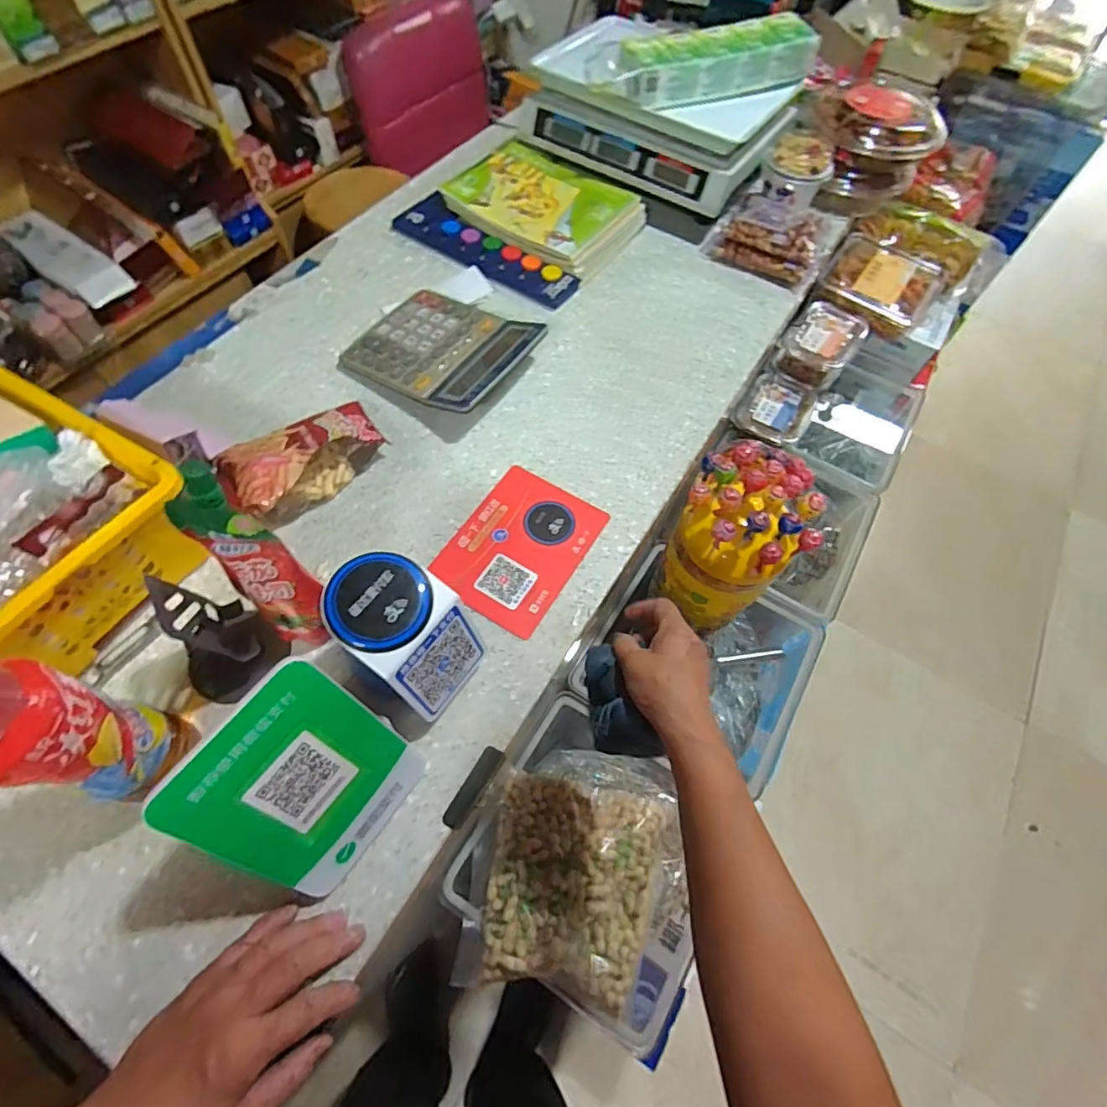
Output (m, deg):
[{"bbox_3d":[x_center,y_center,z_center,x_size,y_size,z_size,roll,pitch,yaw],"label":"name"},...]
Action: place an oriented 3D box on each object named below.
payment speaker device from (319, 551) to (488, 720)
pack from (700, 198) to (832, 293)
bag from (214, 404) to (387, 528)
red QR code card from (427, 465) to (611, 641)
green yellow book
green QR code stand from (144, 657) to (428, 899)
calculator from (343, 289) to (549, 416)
[{"bbox_3d":[-0.114,0.067,0.421,0.096,0.124,0.085,33,65,14],"label":"payment speaker device"},{"bbox_3d":[0.304,-0.445,0.761,0.151,0.045,0.123,29,64,12],"label":"pack"},{"bbox_3d":[-0.254,-0.099,0.543,0.163,0.051,0.100,-32,68,-18],"label":"bag"},{"bbox_3d":[-0.033,-0.009,0.534,0.120,0.005,0.158,29,64,13],"label":"red QR code card"},{"bbox_3d":[-0.019,-0.500,0.773,0.265,0.028,0.179,37,66,16],"label":"green yellow book"},{"bbox_3d":[-0.161,0.153,0.361,0.086,0.145,0.114,32,65,13],"label":"green QR code stand"},{"bbox_3d":[-0.125,-0.240,0.627,0.194,0.043,0.155,31,65,13],"label":"calculator"}]

